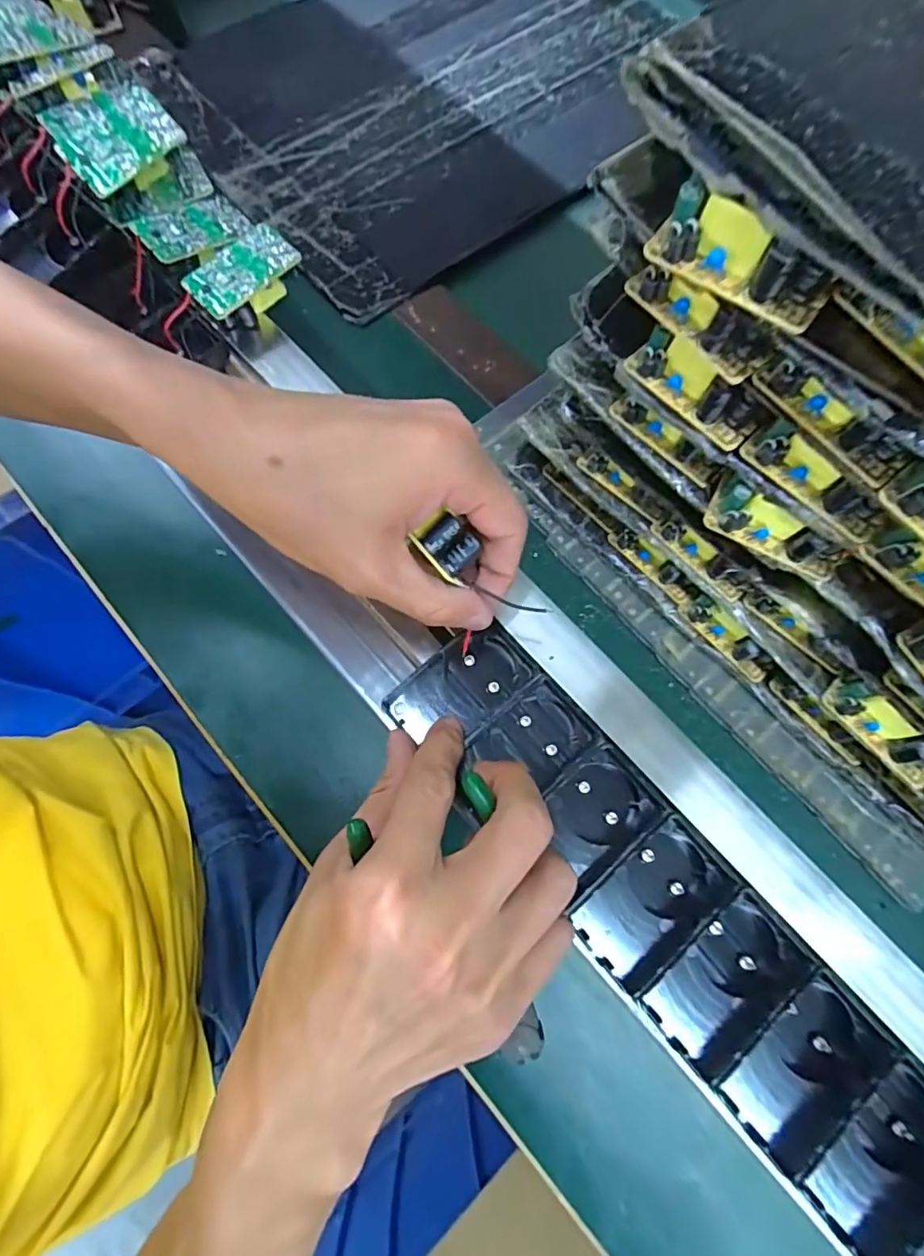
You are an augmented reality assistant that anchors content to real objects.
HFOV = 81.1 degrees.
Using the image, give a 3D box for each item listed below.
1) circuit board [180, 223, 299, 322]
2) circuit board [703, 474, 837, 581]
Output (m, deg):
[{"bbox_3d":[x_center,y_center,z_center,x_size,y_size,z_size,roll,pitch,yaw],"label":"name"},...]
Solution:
[{"bbox_3d":[-0.131,-0.212,0.319,0.063,0.004,0.036,-42,82,-8],"label":"circuit board"},{"bbox_3d":[0.145,-0.045,0.251,0.062,0.022,0.021,40,75,10],"label":"circuit board"}]

